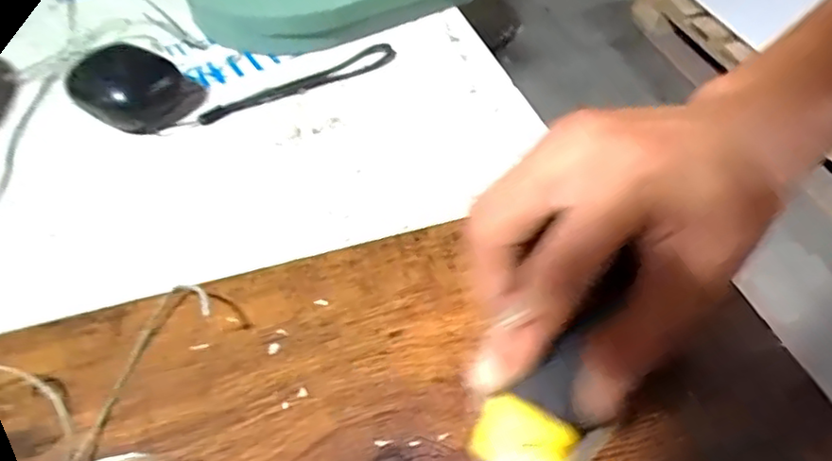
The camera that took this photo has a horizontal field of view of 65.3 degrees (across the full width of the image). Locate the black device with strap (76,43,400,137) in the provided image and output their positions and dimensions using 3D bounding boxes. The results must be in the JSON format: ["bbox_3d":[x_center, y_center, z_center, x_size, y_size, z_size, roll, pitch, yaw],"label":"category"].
[{"bbox_3d":[-0.102,-0.089,0.373,0.180,0.032,0.049,-12,47,-9],"label":"black device with strap"}]

